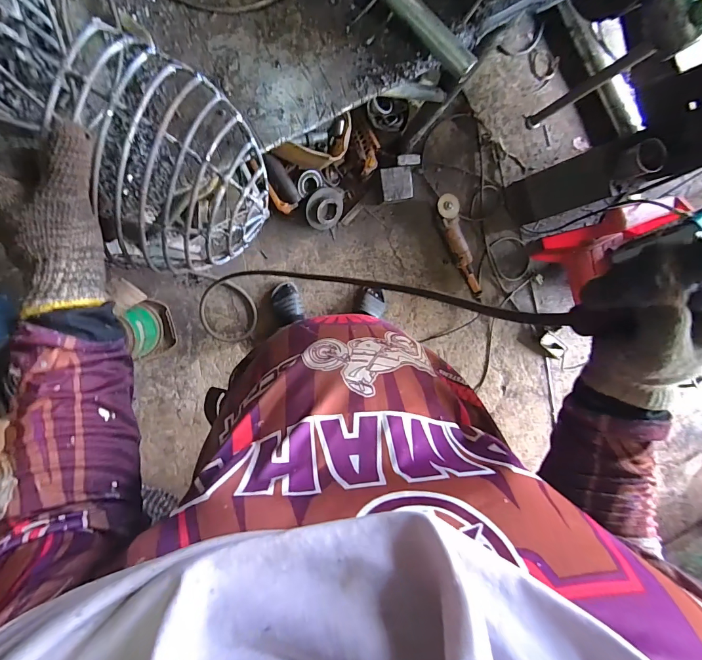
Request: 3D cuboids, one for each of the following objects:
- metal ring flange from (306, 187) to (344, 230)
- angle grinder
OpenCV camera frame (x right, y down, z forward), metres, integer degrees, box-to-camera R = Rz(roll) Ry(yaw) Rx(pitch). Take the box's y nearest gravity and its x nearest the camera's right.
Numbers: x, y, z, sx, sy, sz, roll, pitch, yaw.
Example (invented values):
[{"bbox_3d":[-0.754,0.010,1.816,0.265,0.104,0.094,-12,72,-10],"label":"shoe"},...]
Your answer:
[{"bbox_3d":[-0.086,-0.400,1.213,0.131,0.035,0.131,4,117,-38],"label":"metal ring flange"},{"bbox_3d":[0.396,-0.293,1.309,0.079,0.082,0.379,-27,100,-1],"label":"angle grinder"}]

